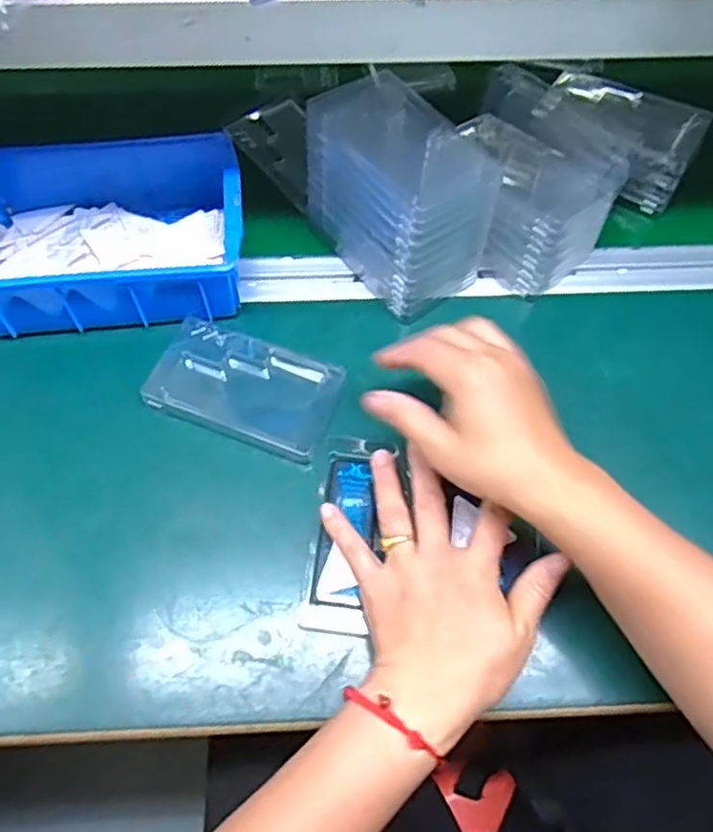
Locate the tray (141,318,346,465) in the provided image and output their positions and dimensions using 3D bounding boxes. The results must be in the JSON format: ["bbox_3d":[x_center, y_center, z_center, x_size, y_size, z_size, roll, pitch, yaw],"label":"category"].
[{"bbox_3d":[-0.079,-0.021,0.493,0.126,0.015,0.073,20,66,8],"label":"tray"}]

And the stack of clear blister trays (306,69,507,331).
[{"bbox_3d":[0.030,-0.160,0.509,0.083,0.103,0.128,-34,70,-16],"label":"stack of clear blister trays"}]

